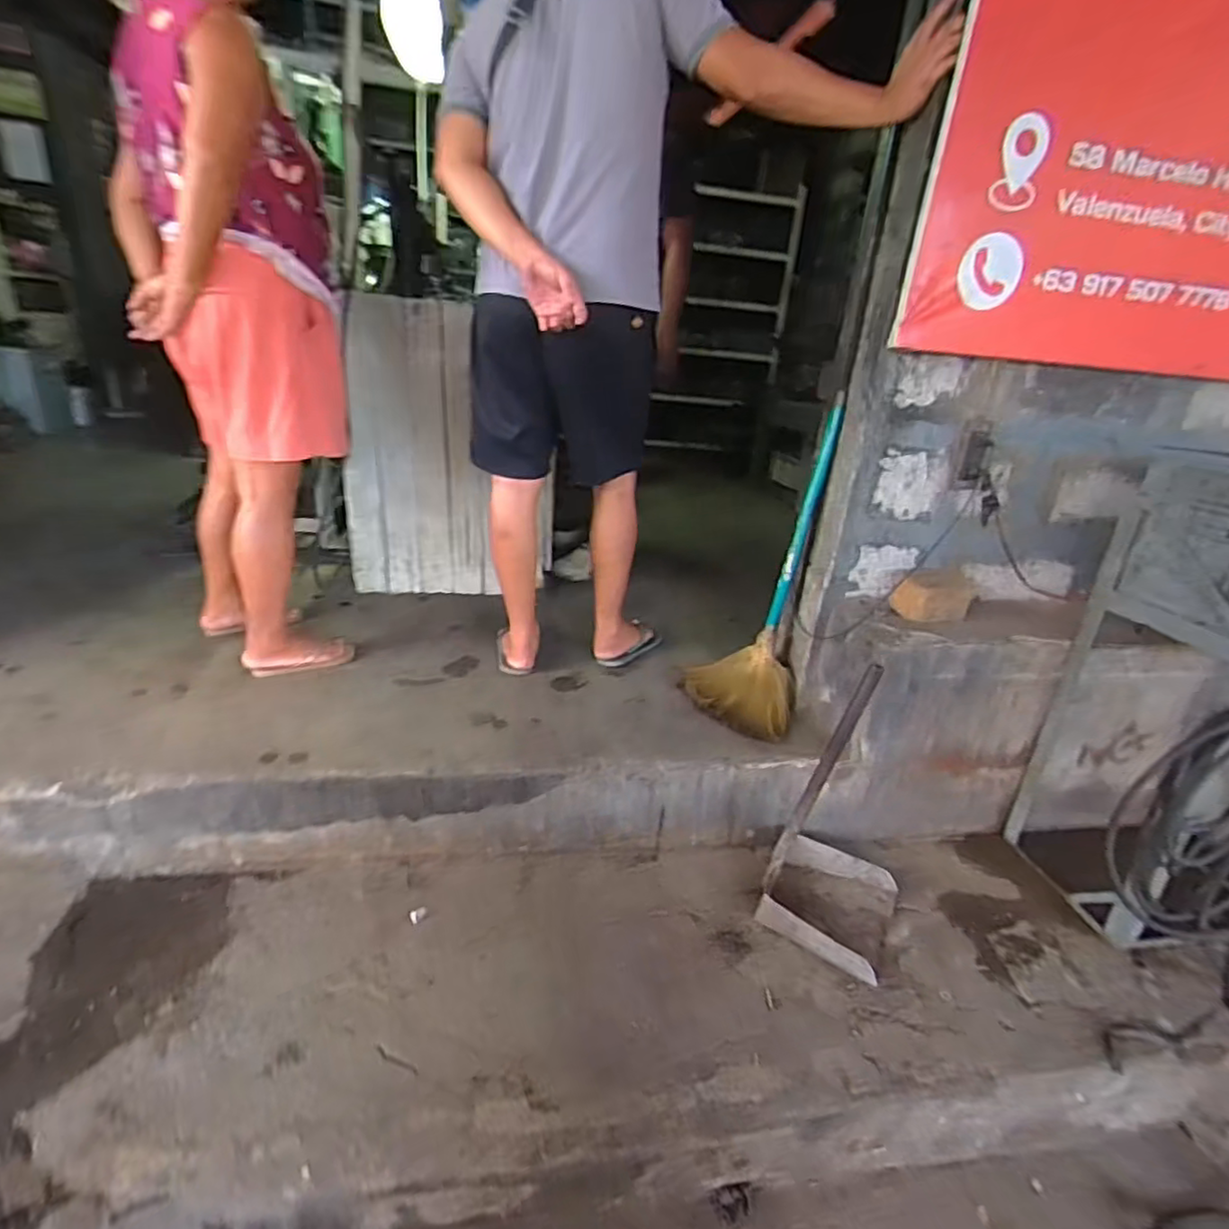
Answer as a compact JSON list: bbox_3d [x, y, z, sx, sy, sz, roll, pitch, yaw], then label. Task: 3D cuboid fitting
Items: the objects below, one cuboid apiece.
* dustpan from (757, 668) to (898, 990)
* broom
[{"bbox_3d":[0.449,0.364,1.237,0.232,0.539,0.303,18,26,27],"label":"dustpan"},{"bbox_3d":[0.371,-0.120,1.565,0.306,0.774,0.194,18,6,28],"label":"broom"}]

